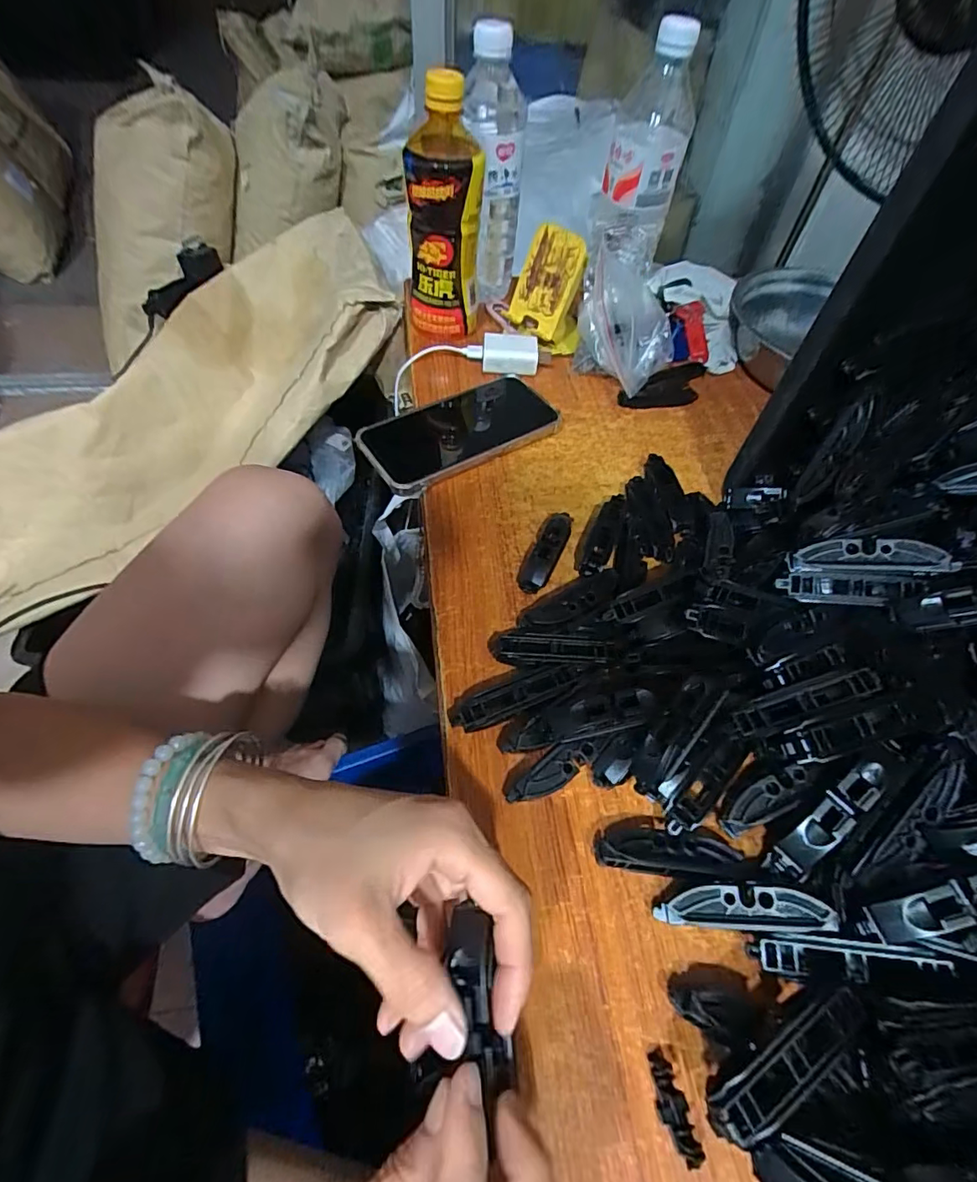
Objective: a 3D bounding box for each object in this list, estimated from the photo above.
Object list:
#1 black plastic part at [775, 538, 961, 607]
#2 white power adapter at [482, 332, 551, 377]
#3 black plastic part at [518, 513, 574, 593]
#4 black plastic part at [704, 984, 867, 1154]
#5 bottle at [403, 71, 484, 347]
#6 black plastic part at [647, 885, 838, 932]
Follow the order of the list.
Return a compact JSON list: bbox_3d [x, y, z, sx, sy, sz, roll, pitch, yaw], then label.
[{"bbox_3d":[0.212,-0.010,0.298,0.081,0.028,0.034,-5,53,17],"label":"black plastic part"},{"bbox_3d":[0.028,-0.233,0.513,0.067,0.023,0.047,4,55,0],"label":"white power adapter"},{"bbox_3d":[0.043,-0.032,0.381,0.024,0.017,0.076,21,57,11],"label":"black plastic part"},{"bbox_3d":[0.119,0.185,0.204,0.075,0.006,0.021,-26,60,-19],"label":"black plastic part"},{"bbox_3d":[-0.042,-0.335,0.475,0.068,0.193,0.059,0,55,-3],"label":"bottle"},{"bbox_3d":[0.121,0.152,0.248,0.078,0.012,0.018,-6,54,12],"label":"black plastic part"}]

